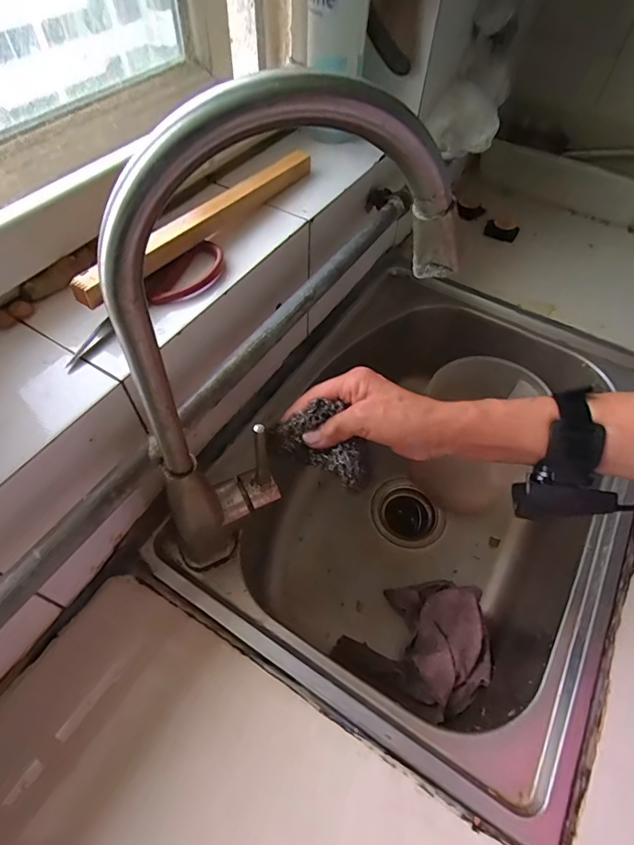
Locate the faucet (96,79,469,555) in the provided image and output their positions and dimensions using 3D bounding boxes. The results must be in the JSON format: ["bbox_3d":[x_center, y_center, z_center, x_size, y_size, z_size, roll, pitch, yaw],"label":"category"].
[{"bbox_3d":[-0.034,-0.024,0.305,0.186,0.353,0.065,-21,59,-17],"label":"faucet"}]

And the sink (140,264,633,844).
[{"bbox_3d":[0.136,0.091,0.582,0.413,0.217,0.541,30,59,16],"label":"sink"}]

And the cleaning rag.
[{"bbox_3d":[0.127,0.262,0.530,0.159,0.085,0.138,-37,65,-25],"label":"cleaning rag"}]

